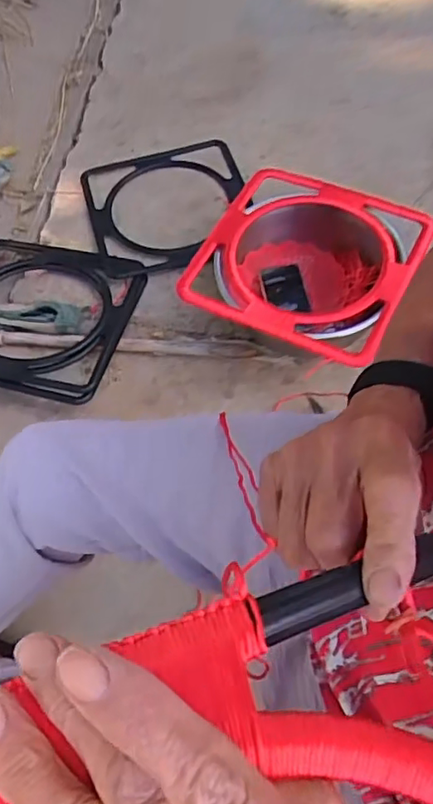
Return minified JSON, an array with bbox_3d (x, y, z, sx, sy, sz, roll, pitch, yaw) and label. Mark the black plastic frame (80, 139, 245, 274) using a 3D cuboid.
[{"bbox_3d":[-0.102,-0.422,1.241,0.328,0.032,0.332,-15,63,-4],"label":"black plastic frame"}]

